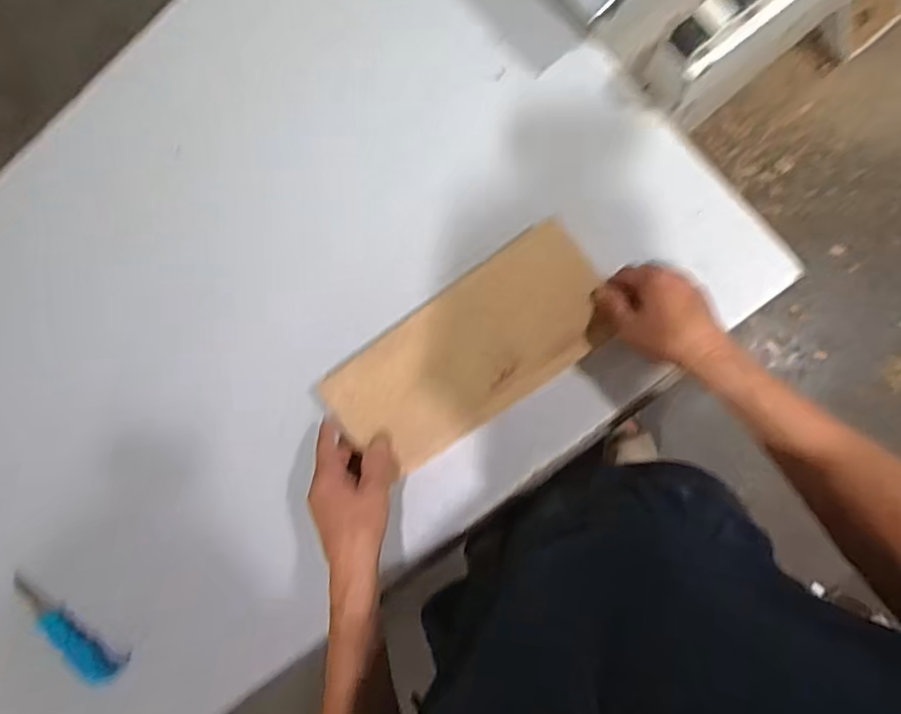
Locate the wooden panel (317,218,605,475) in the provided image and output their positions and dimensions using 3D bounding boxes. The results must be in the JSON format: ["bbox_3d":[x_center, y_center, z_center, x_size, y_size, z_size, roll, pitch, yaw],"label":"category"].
[{"bbox_3d":[0.017,-0.003,0.577,0.296,0.015,0.128,-35,85,9],"label":"wooden panel"}]

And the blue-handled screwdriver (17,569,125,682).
[{"bbox_3d":[-0.456,0.321,0.667,0.161,0.027,0.036,35,94,10],"label":"blue-handled screwdriver"}]

